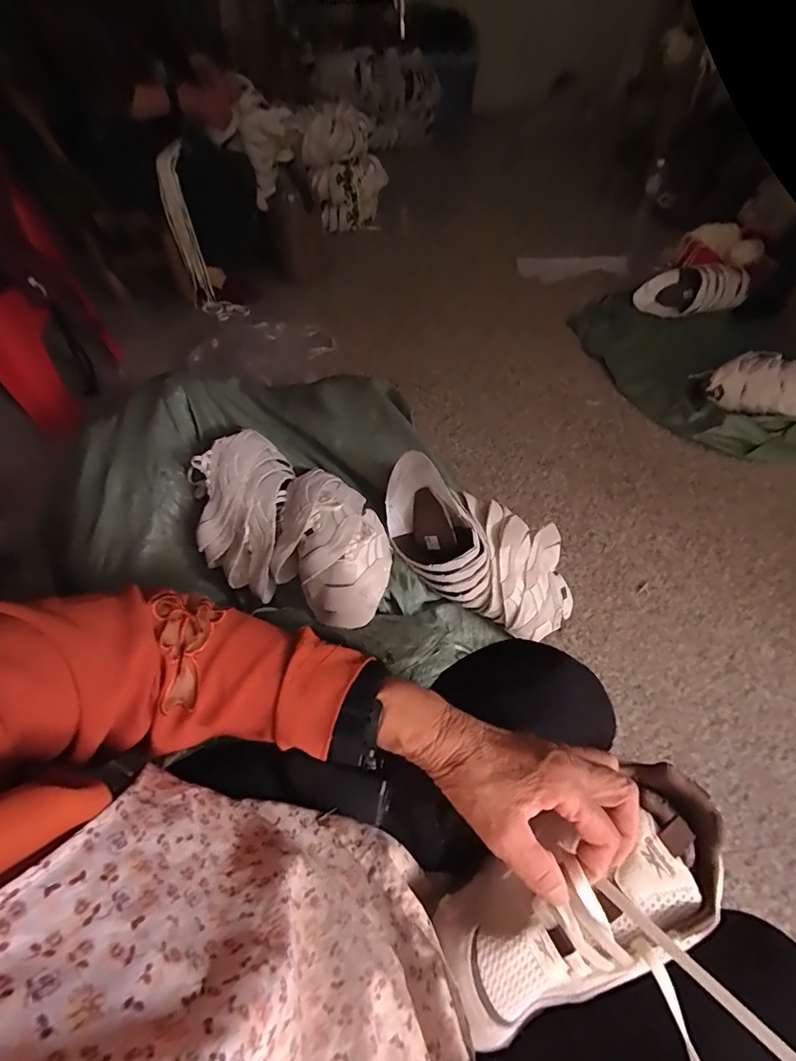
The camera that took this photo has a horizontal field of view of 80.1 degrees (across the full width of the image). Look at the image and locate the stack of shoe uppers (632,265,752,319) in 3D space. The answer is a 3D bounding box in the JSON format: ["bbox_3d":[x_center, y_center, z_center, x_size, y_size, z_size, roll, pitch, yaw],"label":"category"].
[{"bbox_3d":[0.967,-0.791,1.547,0.327,0.114,0.140,-3,53,-1],"label":"stack of shoe uppers"}]

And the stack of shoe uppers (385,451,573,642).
[{"bbox_3d":[0.137,0.028,0.806,0.378,0.138,0.174,36,59,2],"label":"stack of shoe uppers"}]

